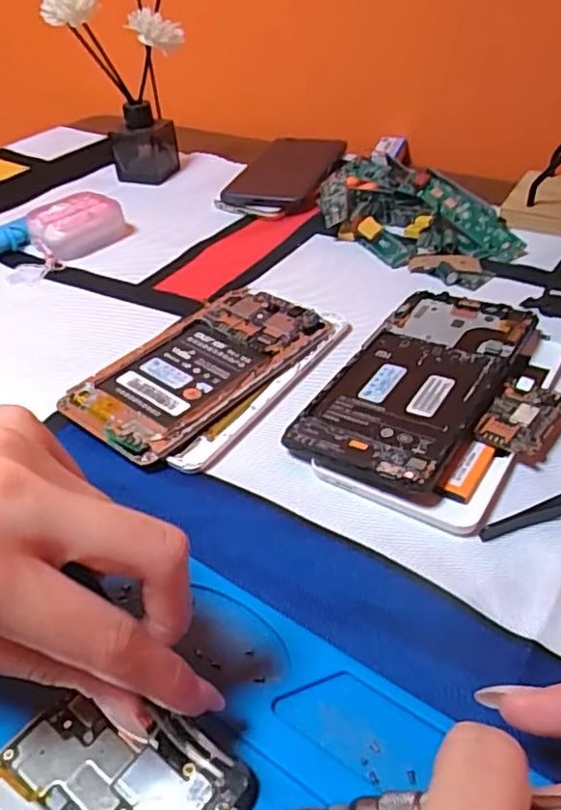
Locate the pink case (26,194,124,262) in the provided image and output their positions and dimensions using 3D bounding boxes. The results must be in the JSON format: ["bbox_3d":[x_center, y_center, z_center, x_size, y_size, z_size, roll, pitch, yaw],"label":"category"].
[{"bbox_3d":[-0.152,-0.133,0.484,0.039,0.030,0.063,29,51,35],"label":"pink case"}]

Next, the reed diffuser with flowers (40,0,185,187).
[{"bbox_3d":[-0.132,-0.273,0.551,0.097,0.155,0.070,-15,41,-11],"label":"reed diffuser with flowers"}]

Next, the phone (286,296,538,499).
[{"bbox_3d":[0.070,-0.013,0.323,0.072,0.014,0.146,20,46,27],"label":"phone"}]

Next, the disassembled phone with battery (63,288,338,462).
[{"bbox_3d":[-0.042,-0.020,0.346,0.071,0.015,0.139,25,49,32],"label":"disassembled phone with battery"}]

